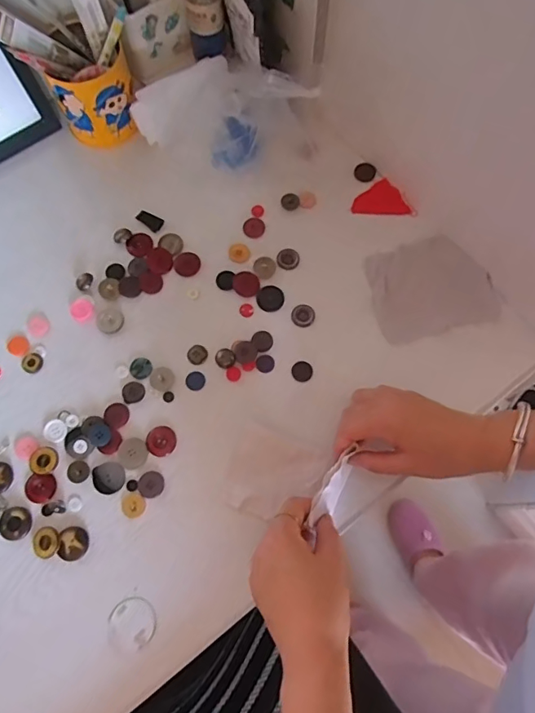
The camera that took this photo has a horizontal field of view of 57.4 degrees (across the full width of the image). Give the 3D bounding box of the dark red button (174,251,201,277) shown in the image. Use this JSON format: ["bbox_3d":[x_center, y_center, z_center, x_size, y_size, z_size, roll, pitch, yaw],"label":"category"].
[{"bbox_3d":[-0.087,-0.100,0.526,0.027,0.007,0.028,0,73,1],"label":"dark red button"}]

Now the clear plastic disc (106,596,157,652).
[{"bbox_3d":[-0.117,0.231,0.423,0.040,0.004,0.041,28,75,9],"label":"clear plastic disc"}]

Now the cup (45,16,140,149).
[{"bbox_3d":[-0.192,-0.301,0.545,0.086,0.088,0.085,5,73,2],"label":"cup"}]

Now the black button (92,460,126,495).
[{"bbox_3d":[-0.149,0.114,0.459,0.030,0.004,0.029,0,73,1],"label":"black button"}]

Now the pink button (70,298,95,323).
[{"bbox_3d":[-0.190,-0.048,0.500,0.022,0.004,0.027,-39,76,-10],"label":"pink button"}]

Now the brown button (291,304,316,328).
[{"bbox_3d":[0.037,-0.043,0.510,0.024,0.004,0.024,22,75,7],"label":"brown button"}]

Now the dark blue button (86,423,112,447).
[{"bbox_3d":[-0.162,0.075,0.470,0.022,0.005,0.022,0,73,1],"label":"dark blue button"}]

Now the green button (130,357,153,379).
[{"bbox_3d":[-0.128,0.012,0.494,0.023,0.004,0.022,0,73,1],"label":"green button"}]

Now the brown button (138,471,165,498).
[{"bbox_3d":[-0.110,0.120,0.459,0.024,0.004,0.024,0,73,1],"label":"brown button"}]

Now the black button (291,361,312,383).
[{"bbox_3d":[0.035,0.015,0.494,0.021,0.004,0.021,0,73,1],"label":"black button"}]

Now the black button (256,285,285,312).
[{"bbox_3d":[0.003,-0.061,0.518,0.029,0.004,0.029,0,73,1],"label":"black button"}]

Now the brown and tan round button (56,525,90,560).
[{"bbox_3d":[-0.176,0.169,0.442,0.026,0.006,0.028,0,73,1],"label":"brown and tan round button"}]

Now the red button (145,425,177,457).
[{"bbox_3d":[-0.103,0.082,0.472,0.029,0.004,0.029,0,73,1],"label":"red button"}]

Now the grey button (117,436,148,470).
[{"bbox_3d":[-0.129,0.092,0.467,0.028,0.004,0.028,24,75,8],"label":"grey button"}]

